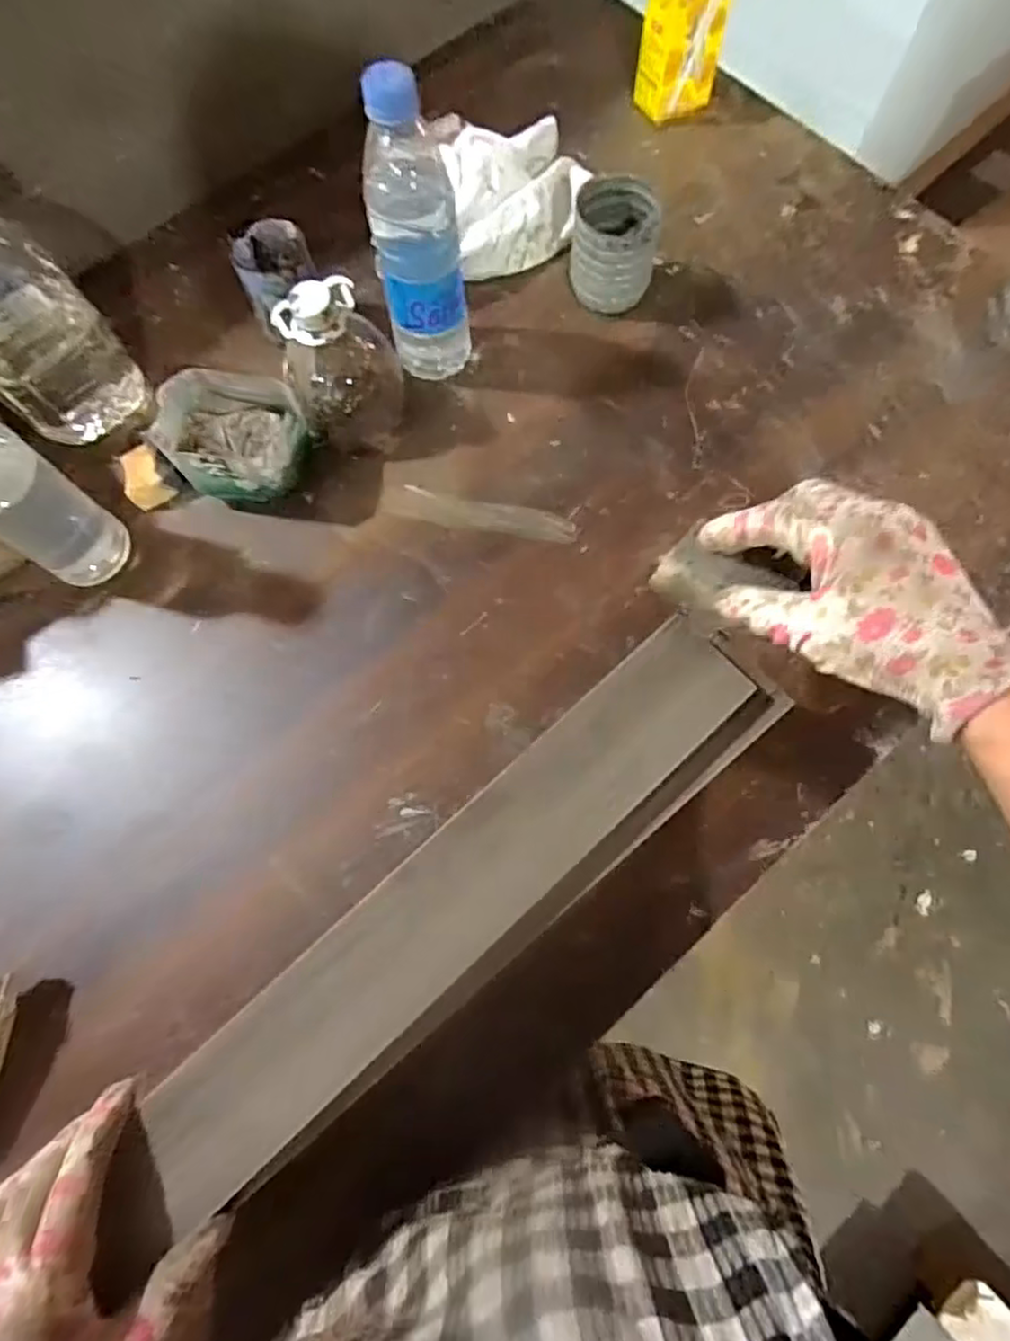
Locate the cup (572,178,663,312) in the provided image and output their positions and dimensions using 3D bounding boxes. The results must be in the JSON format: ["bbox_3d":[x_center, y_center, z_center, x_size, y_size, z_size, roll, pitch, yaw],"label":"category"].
[{"bbox_3d":[0.091,-0.357,0.561,0.070,0.077,0.066,6,75,4],"label":"cup"}]

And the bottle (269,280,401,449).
[{"bbox_3d":[-0.126,-0.233,0.509,0.086,0.118,0.082,-22,75,-4],"label":"bottle"}]

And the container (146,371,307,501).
[{"bbox_3d":[-0.212,-0.184,0.527,0.105,0.062,0.088,7,75,4],"label":"container"}]

